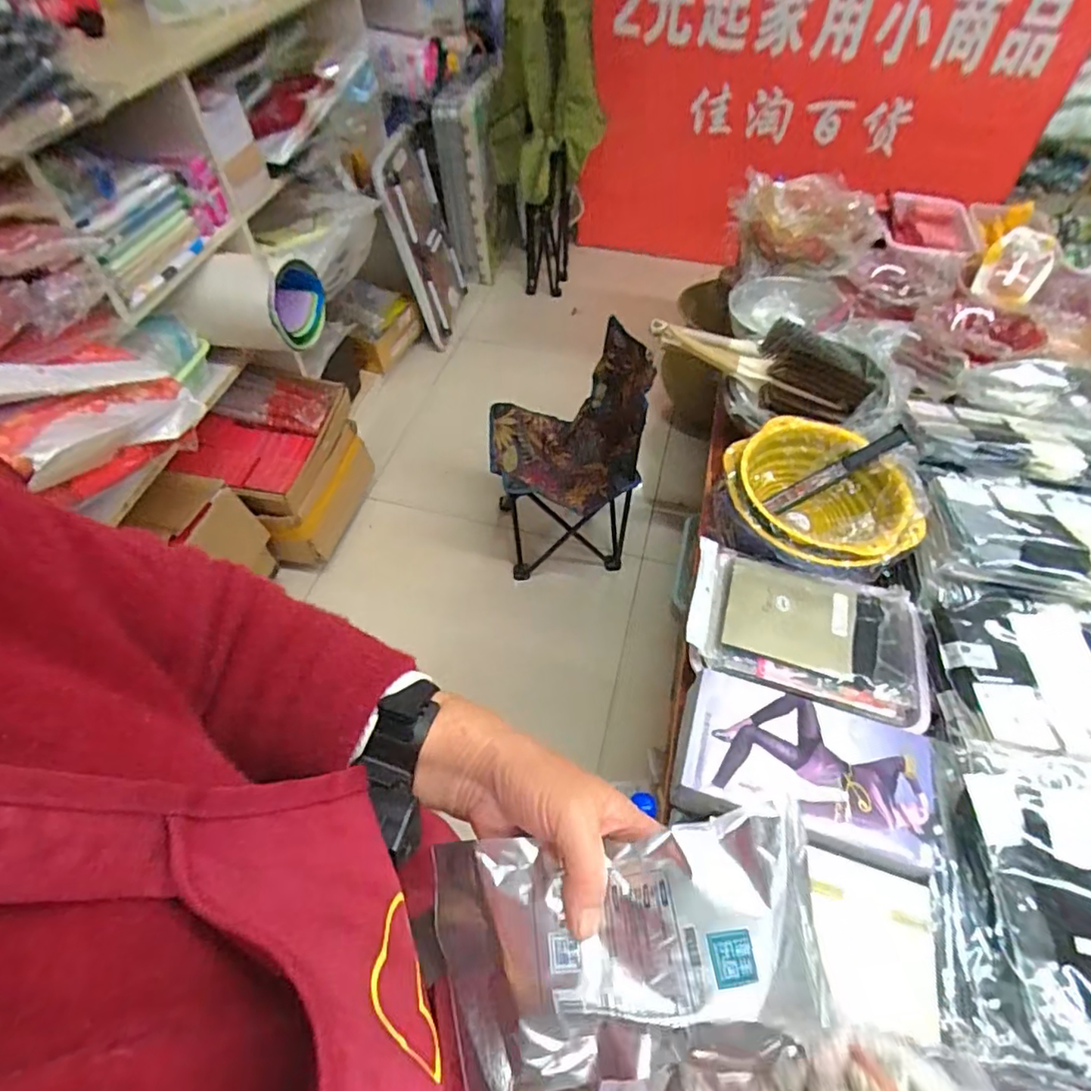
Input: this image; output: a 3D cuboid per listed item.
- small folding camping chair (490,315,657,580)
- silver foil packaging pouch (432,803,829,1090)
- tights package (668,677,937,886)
[{"bbox_3d":[0.039,-0.187,1.420,0.324,0.553,0.310,-5,54,-5],"label":"small folding camping chair"},{"bbox_3d":[0.032,0.192,0.283,0.188,0.026,0.107,-18,72,14],"label":"silver foil packaging pouch"},{"bbox_3d":[0.305,0.251,0.691,0.275,0.038,0.167,18,54,8],"label":"tights package"}]

